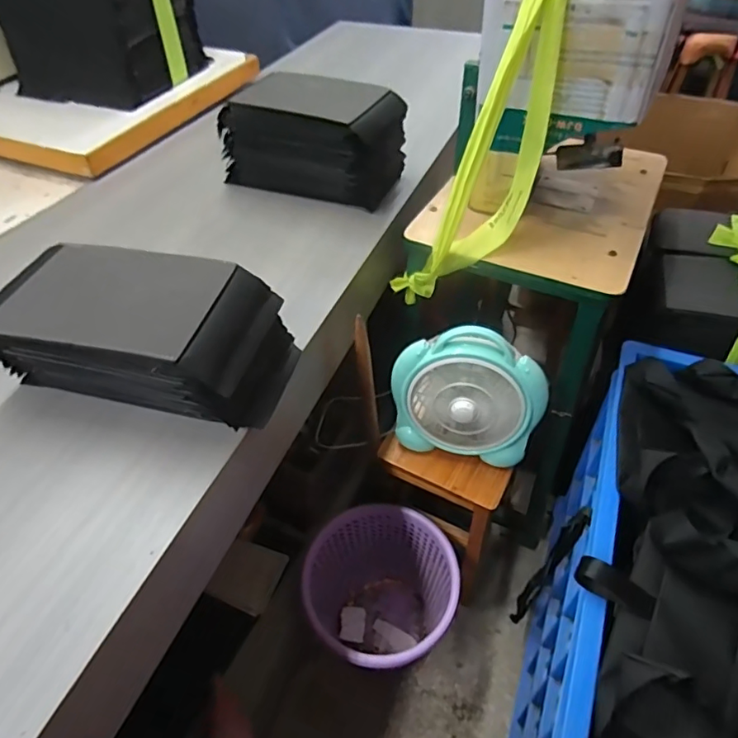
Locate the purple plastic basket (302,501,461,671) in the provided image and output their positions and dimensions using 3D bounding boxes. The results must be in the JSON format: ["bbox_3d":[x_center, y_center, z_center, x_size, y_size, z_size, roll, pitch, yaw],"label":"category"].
[{"bbox_3d":[0.022,0.455,1.024,0.264,0.278,0.269,-1,46,1],"label":"purple plastic basket"}]

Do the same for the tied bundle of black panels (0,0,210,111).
[{"bbox_3d":[-0.569,-0.742,1.101,0.297,0.314,0.269,17,49,16],"label":"tied bundle of black panels"}]

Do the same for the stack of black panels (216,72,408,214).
[{"bbox_3d":[-0.097,-0.391,0.909,0.278,0.171,0.166,18,49,17],"label":"stack of black panels"}]

